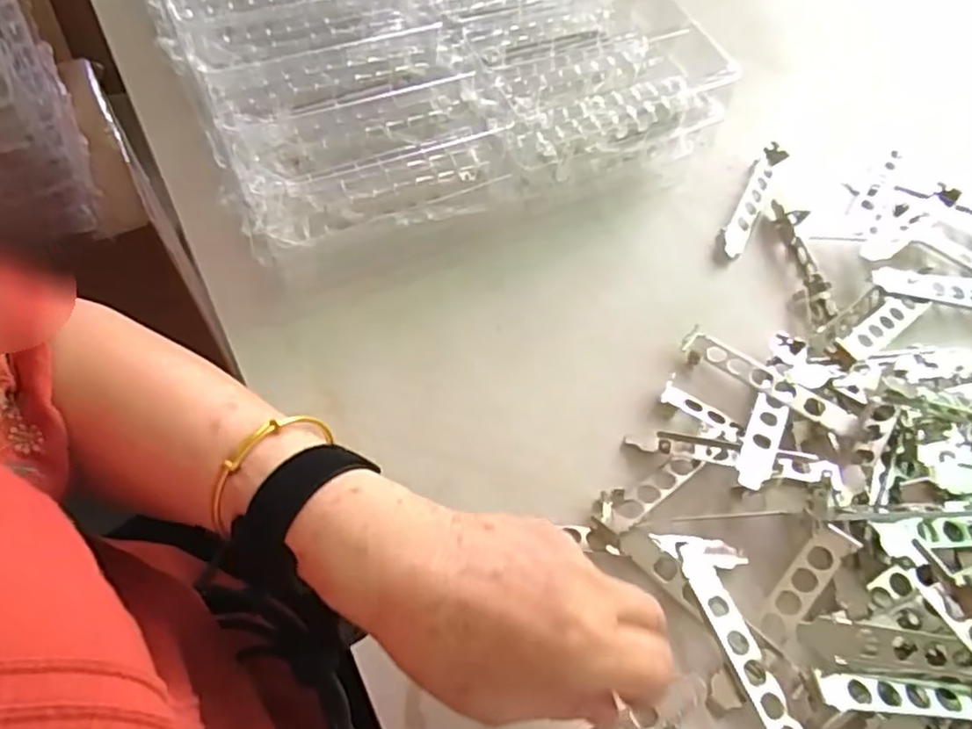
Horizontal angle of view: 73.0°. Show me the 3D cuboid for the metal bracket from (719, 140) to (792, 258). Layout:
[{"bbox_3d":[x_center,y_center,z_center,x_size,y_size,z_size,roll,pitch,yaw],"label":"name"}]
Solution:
[{"bbox_3d":[0.209,-0.130,0.515,0.019,0.015,0.119,27,62,11],"label":"metal bracket"}]

